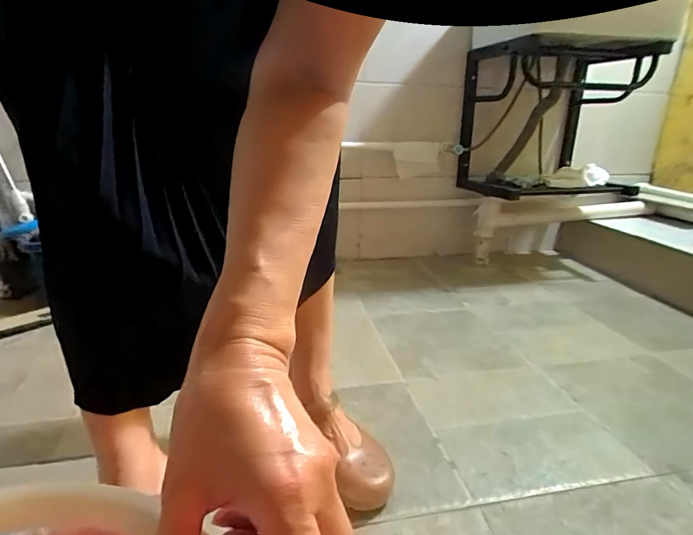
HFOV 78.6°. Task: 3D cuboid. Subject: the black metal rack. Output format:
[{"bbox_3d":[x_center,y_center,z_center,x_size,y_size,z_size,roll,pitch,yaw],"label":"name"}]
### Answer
[{"bbox_3d":[0.634,-0.447,1.328,0.467,0.437,0.328,-1,20,-8],"label":"black metal rack"}]

